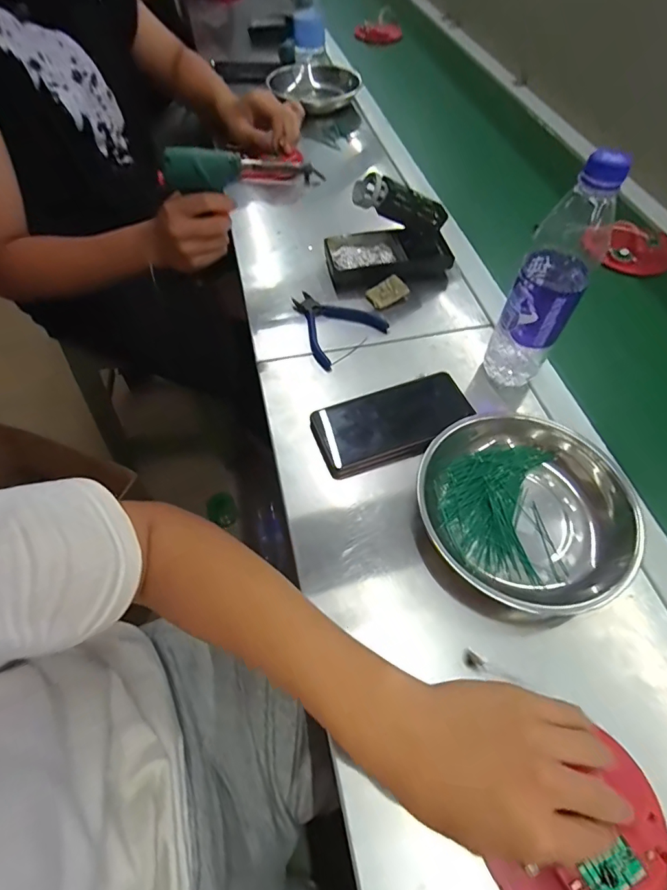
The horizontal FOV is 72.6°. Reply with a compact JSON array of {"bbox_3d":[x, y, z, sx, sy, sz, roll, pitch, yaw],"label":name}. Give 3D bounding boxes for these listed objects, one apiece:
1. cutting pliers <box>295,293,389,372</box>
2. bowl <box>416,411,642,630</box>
[{"bbox_3d":[0.013,-0.151,0.561,0.102,0.008,0.125,-13,57,-10],"label":"cutting pliers"},{"bbox_3d":[0.163,0.057,0.401,0.171,0.051,0.182,1,56,-1],"label":"bowl"}]

